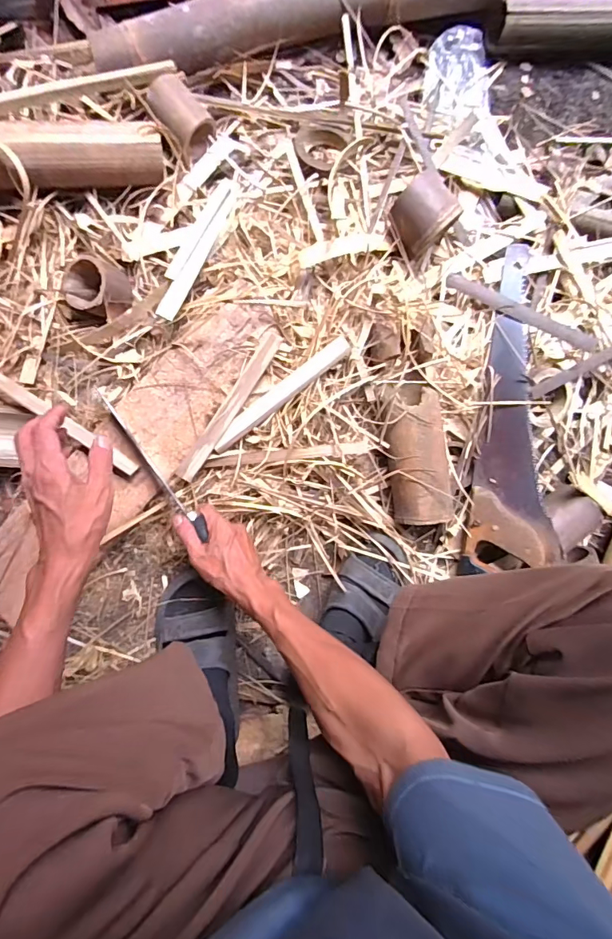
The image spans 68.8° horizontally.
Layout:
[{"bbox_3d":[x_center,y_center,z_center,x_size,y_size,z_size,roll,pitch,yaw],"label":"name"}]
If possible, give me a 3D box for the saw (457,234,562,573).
[{"bbox_3d":[0.319,-0.083,0.654,0.116,0.036,0.470,7,85,-5],"label":"saw"}]

